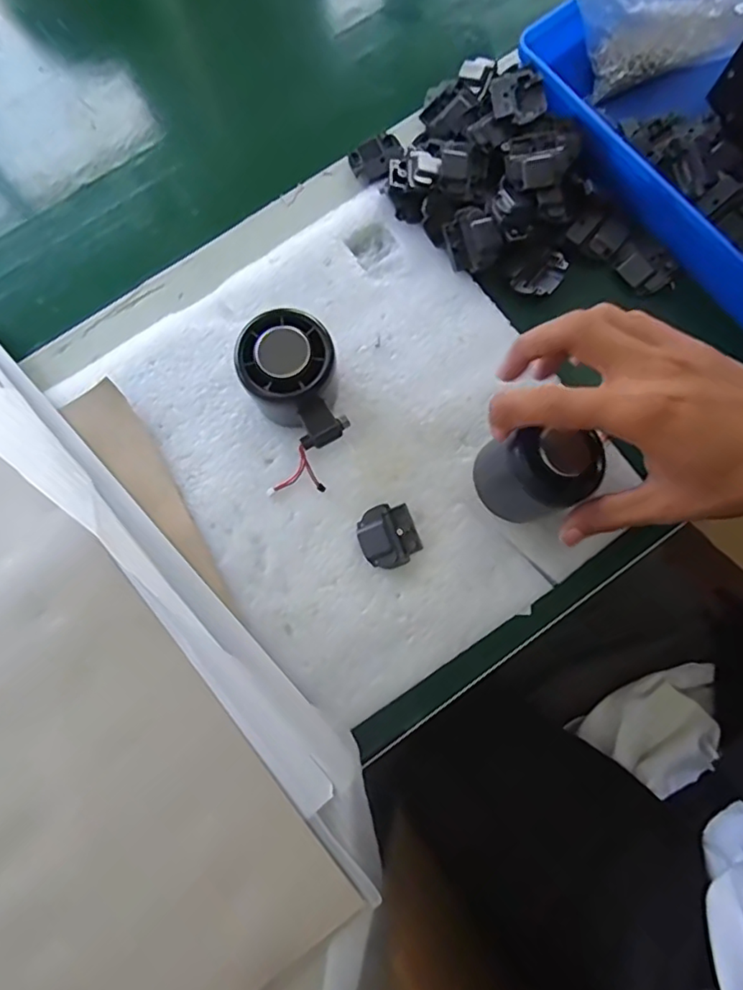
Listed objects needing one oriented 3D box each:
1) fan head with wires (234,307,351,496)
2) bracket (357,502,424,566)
[{"bbox_3d":[-0.044,-0.055,0.333,0.054,0.055,0.094,-15,80,-3],"label":"fan head with wires"},{"bbox_3d":[0.010,0.025,0.342,0.034,0.009,0.037,-18,80,-4],"label":"bracket"}]

